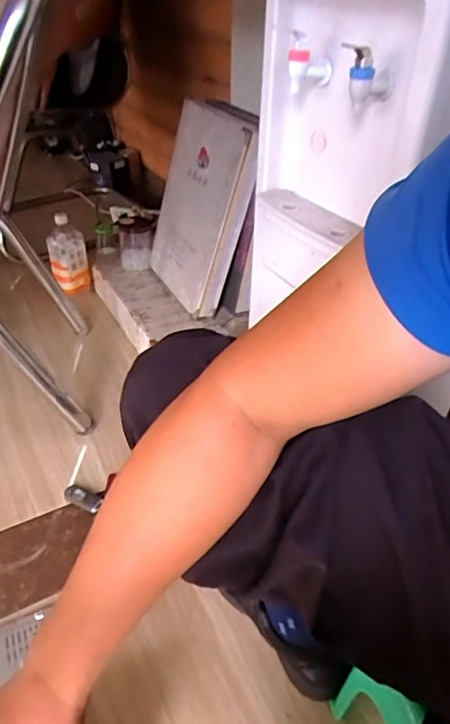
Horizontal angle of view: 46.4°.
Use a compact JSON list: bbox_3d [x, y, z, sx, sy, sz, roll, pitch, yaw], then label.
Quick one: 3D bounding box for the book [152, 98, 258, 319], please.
[{"bbox_3d":[-0.071,-0.374,1.256,0.068,0.444,0.314,2,29,-31],"label":"book"}]

